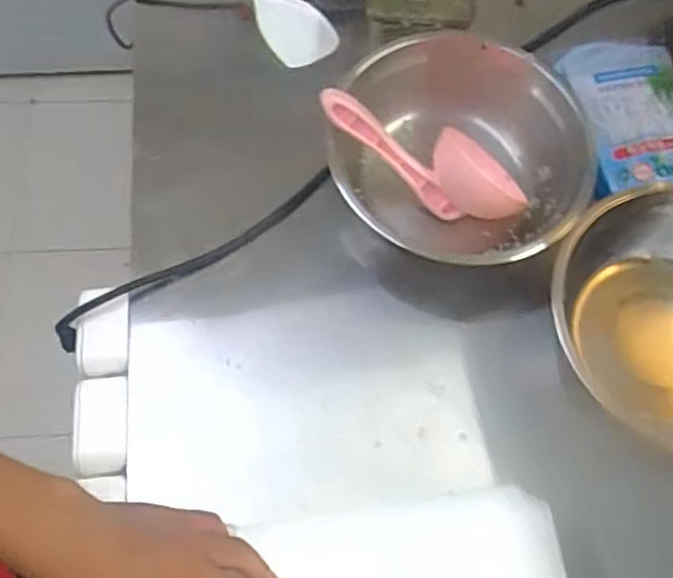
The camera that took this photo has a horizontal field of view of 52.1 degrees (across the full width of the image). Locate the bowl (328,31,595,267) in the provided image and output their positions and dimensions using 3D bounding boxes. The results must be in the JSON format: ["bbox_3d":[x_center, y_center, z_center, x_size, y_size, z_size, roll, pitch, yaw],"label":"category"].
[{"bbox_3d":[0.114,-0.119,0.651,0.229,0.112,0.205,21,66,6],"label":"bowl"}]

